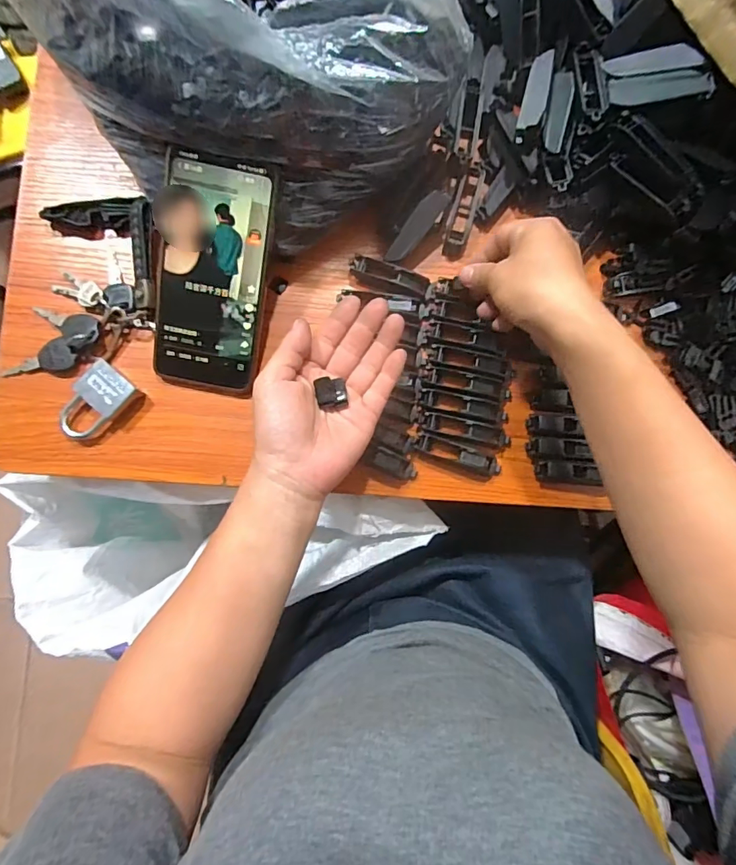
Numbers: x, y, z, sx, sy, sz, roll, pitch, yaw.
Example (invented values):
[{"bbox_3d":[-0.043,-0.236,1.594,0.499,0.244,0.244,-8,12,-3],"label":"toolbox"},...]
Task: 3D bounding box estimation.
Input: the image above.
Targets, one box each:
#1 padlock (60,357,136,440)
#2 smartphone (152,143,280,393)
[{"bbox_3d":[-0.212,-0.022,0.367,0.035,0.014,0.061,40,84,0],"label":"padlock"},{"bbox_3d":[-0.116,-0.115,0.360,0.081,0.010,0.168,10,107,-2],"label":"smartphone"}]

